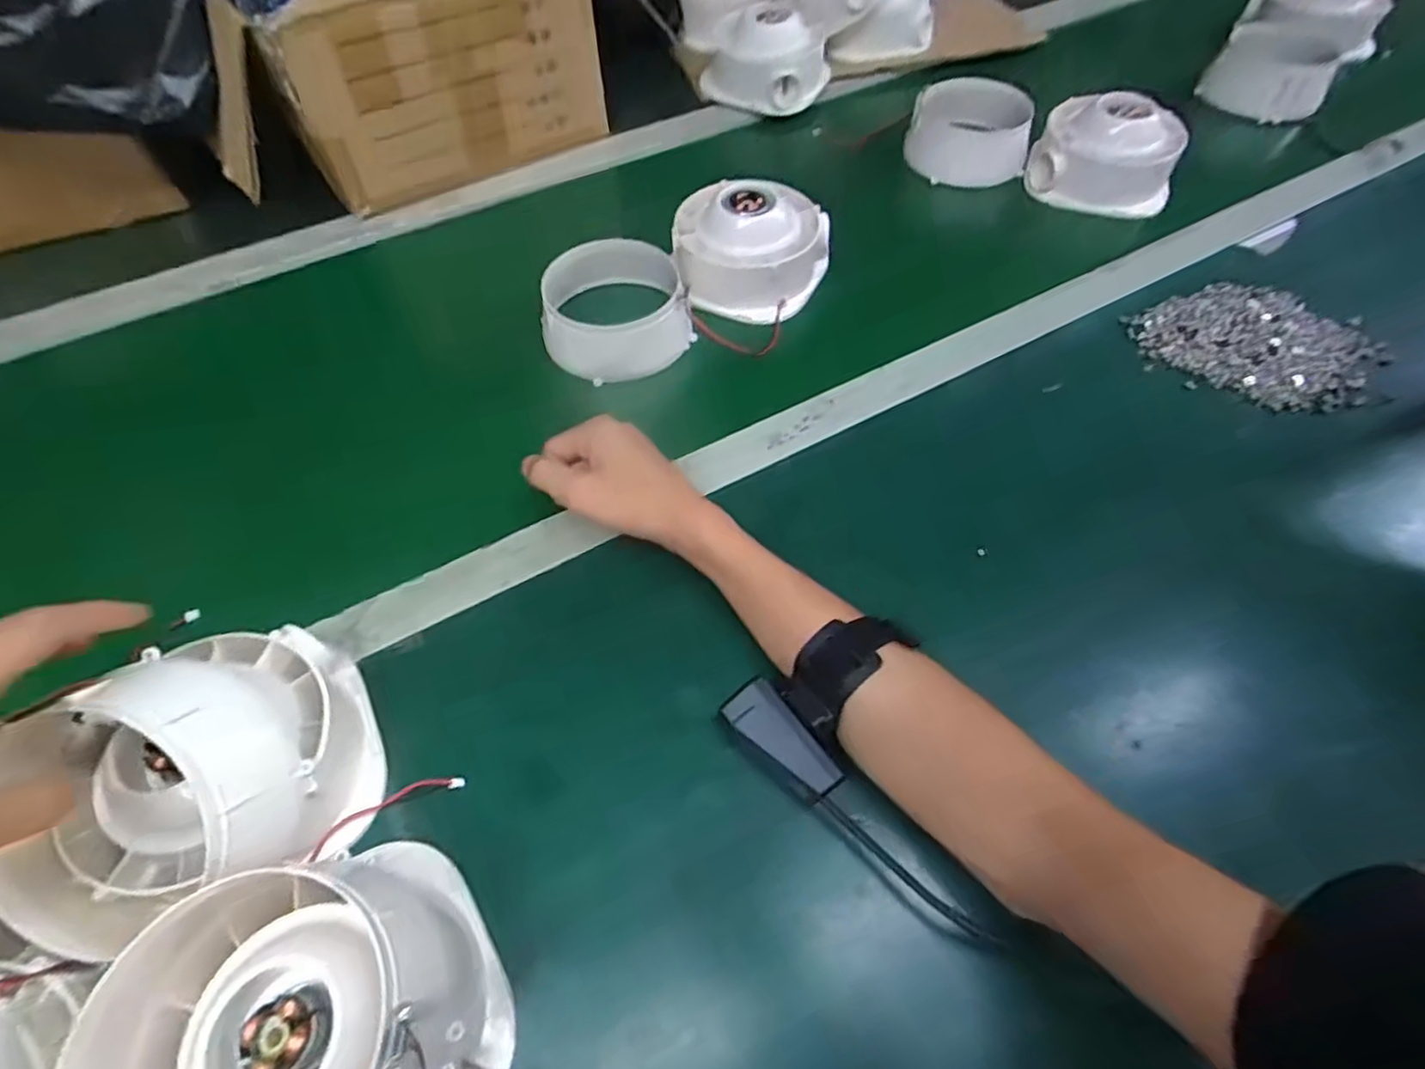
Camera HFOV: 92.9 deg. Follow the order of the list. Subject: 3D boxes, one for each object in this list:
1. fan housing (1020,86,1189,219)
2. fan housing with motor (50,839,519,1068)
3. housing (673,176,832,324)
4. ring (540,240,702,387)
[{"bbox_3d":[0.397,-0.383,0.685,0.148,0.077,0.079,21,60,14],"label":"fan housing"},{"bbox_3d":[-0.172,0.204,0.284,0.136,0.097,0.130,-1,57,1],"label":"fan housing with motor"},{"bbox_3d":[0.032,-0.255,0.605,0.137,0.077,0.119,7,58,6],"label":"housing"},{"bbox_3d":[-0.084,-0.191,0.578,0.120,0.058,0.120,-1,57,1],"label":"ring"}]

